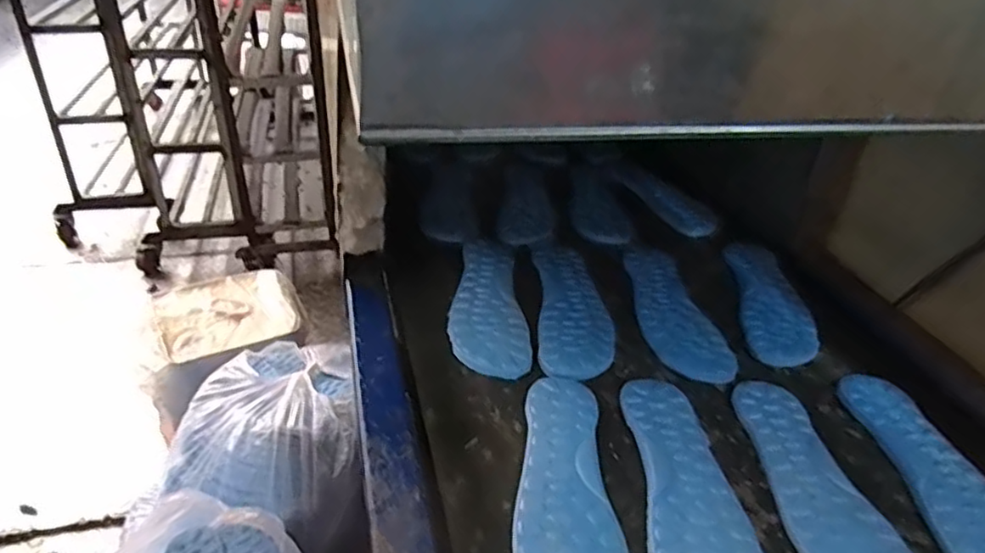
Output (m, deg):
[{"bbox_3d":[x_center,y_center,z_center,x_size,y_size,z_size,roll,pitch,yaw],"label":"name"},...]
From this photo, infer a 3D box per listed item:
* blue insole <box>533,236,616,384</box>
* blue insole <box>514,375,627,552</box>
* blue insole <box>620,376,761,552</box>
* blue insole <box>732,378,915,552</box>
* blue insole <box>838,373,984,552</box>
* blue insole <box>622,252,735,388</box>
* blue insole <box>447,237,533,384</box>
[{"bbox_3d":[0.088,0.027,0.699,0.079,0.005,0.249,3,34,-1],"label":"blue insole"},{"bbox_3d":[0.056,0.165,0.484,0.077,0.008,0.244,2,34,-2],"label":"blue insole"},{"bbox_3d":[0.153,0.168,0.492,0.075,0.009,0.243,4,34,0],"label":"blue insole"},{"bbox_3d":[0.257,0.170,0.499,0.079,0.006,0.242,-4,35,-10],"label":"blue insole"},{"bbox_3d":[0.372,0.169,0.514,0.073,0.011,0.239,2,34,-2],"label":"blue insole"},{"bbox_3d":[0.198,0.032,0.703,0.083,0.004,0.234,-1,34,-6],"label":"blue insole"},{"bbox_3d":[-0.008,0.026,0.692,0.079,0.008,0.239,0,34,-5],"label":"blue insole"}]

